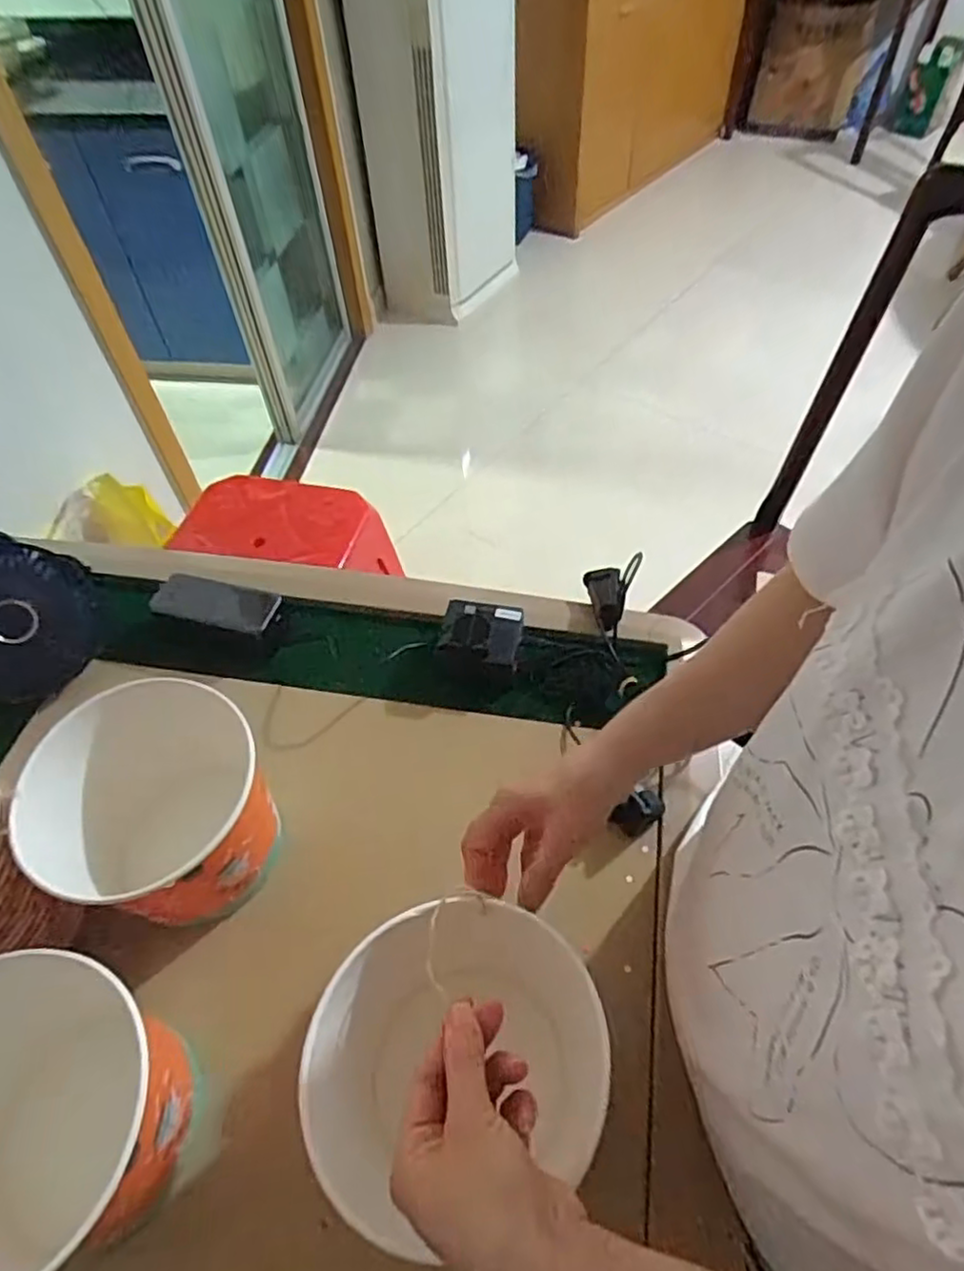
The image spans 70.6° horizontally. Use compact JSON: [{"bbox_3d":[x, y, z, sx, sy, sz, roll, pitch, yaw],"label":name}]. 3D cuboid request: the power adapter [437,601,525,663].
[{"bbox_3d":[0.000,-0.006,0.660,0.075,0.020,0.061,4,54,6],"label":"power adapter"}]

